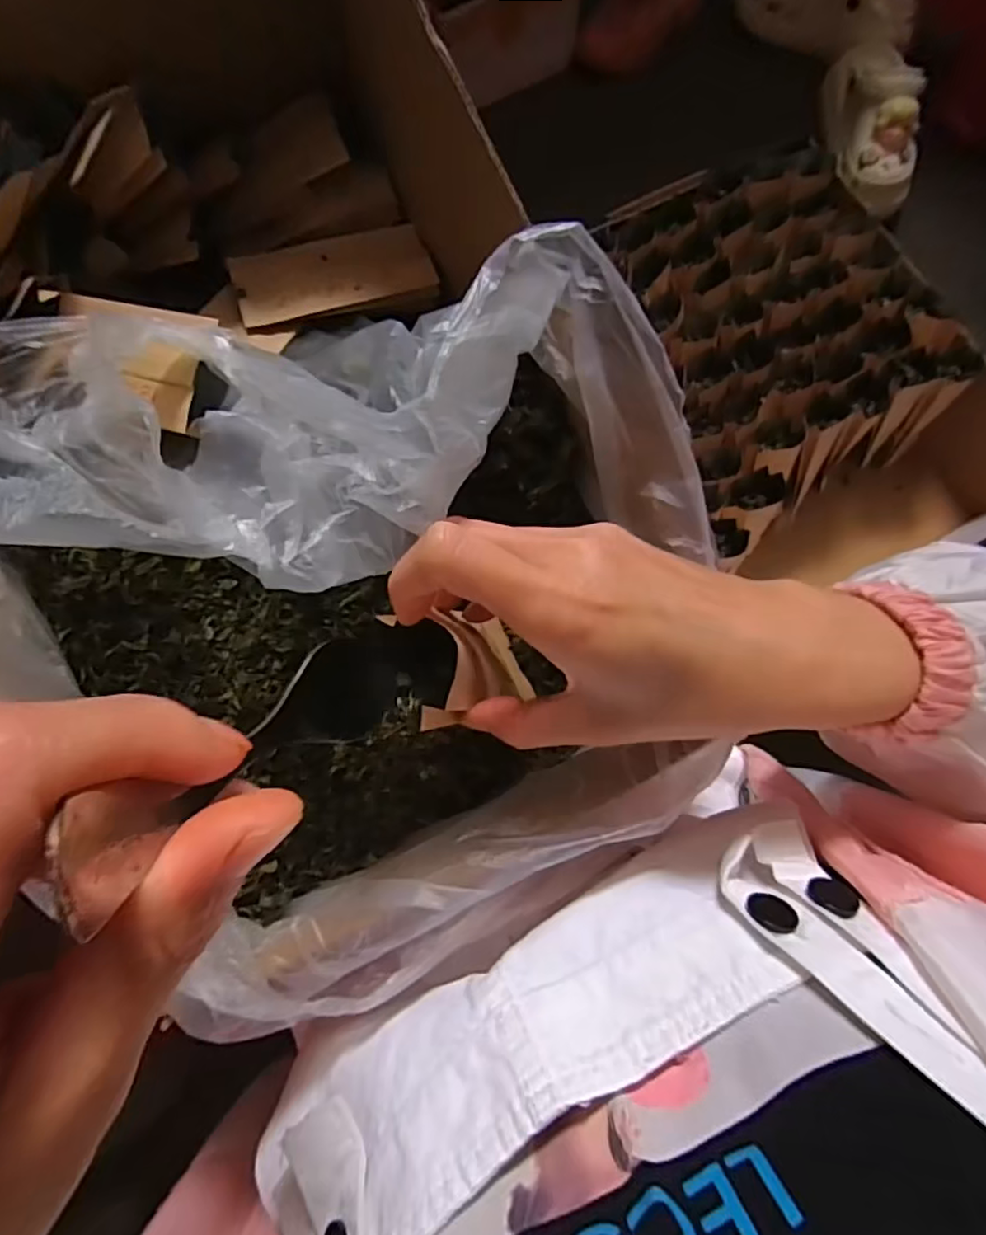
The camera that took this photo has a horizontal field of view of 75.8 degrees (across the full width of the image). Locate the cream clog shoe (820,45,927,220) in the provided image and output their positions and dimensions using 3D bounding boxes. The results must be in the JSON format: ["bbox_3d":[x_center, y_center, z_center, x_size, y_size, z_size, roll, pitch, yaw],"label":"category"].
[{"bbox_3d":[0.526,-0.673,0.863,0.090,0.104,0.244,-1,79,-1],"label":"cream clog shoe"}]

